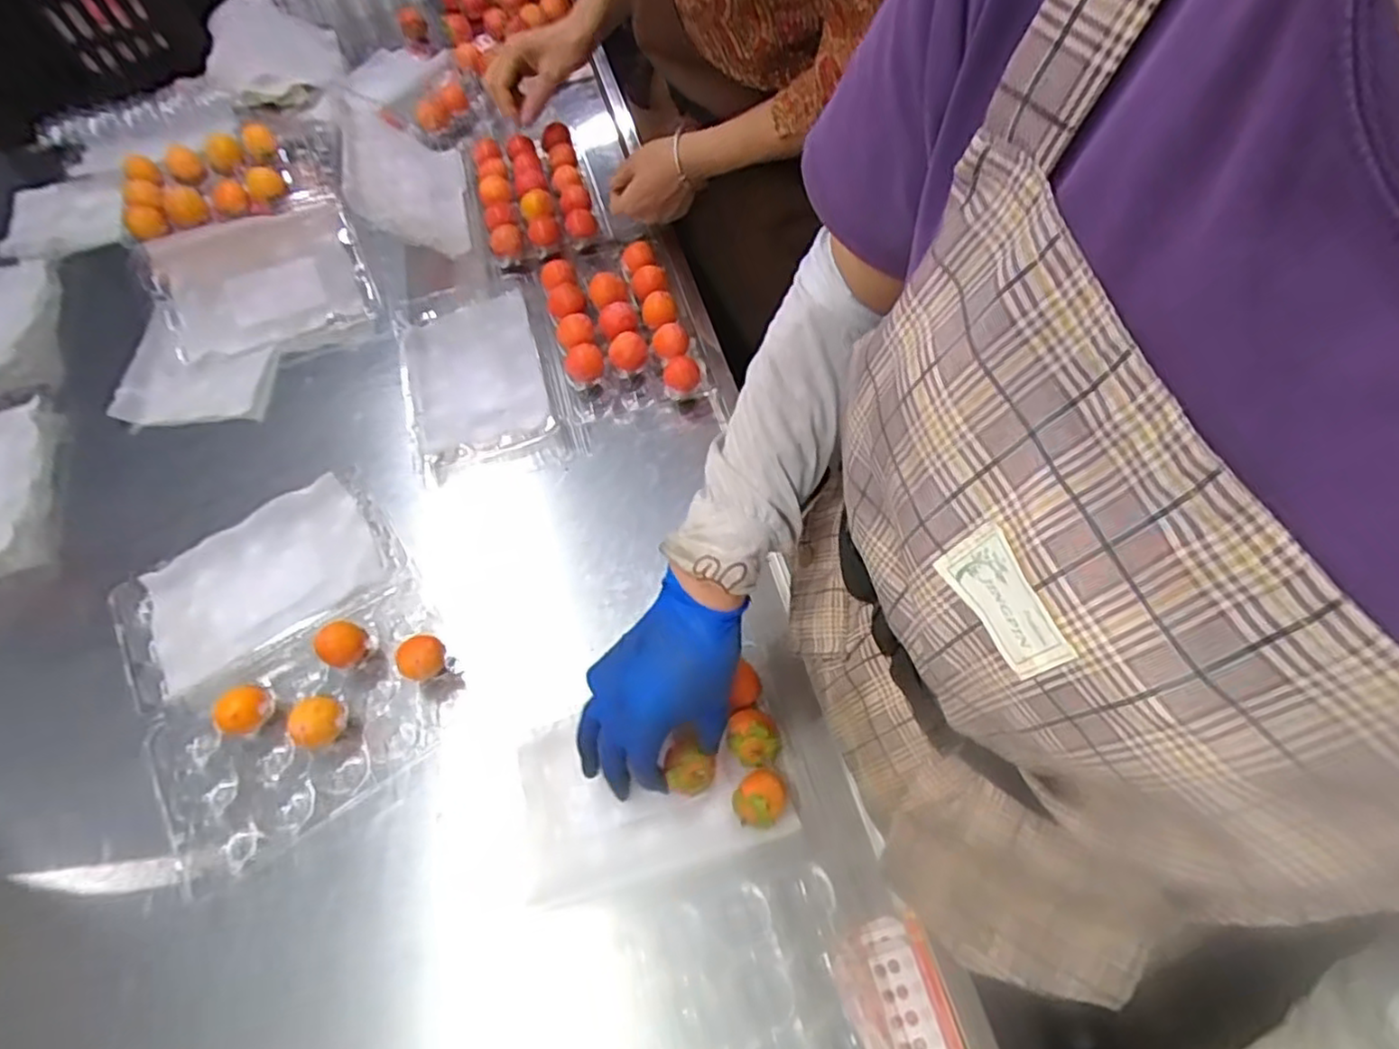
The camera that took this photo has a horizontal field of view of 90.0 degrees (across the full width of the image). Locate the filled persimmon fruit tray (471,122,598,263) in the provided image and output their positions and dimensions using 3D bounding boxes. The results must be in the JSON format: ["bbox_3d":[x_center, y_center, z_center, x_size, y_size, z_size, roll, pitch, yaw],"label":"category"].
[{"bbox_3d":[-0.199,-0.409,0.820,0.126,0.054,0.200,-13,69,-12],"label":"filled persimmon fruit tray"}]

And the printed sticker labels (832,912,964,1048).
[{"bbox_3d":[0.132,0.316,0.436,0.063,0.021,0.121,-17,60,-7],"label":"printed sticker labels"}]

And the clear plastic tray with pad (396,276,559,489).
[{"bbox_3d":[-0.235,-0.156,0.728,0.145,0.037,0.222,-15,60,-6],"label":"clear plastic tray with pad"}]

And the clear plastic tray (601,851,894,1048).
[{"bbox_3d":[0.026,0.308,0.443,0.165,0.038,0.146,-14,60,-6],"label":"clear plastic tray"}]

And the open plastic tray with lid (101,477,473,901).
[{"bbox_3d":[-0.350,0.101,0.579,0.224,0.039,0.284,-33,64,-16],"label":"open plastic tray with lid"}]

